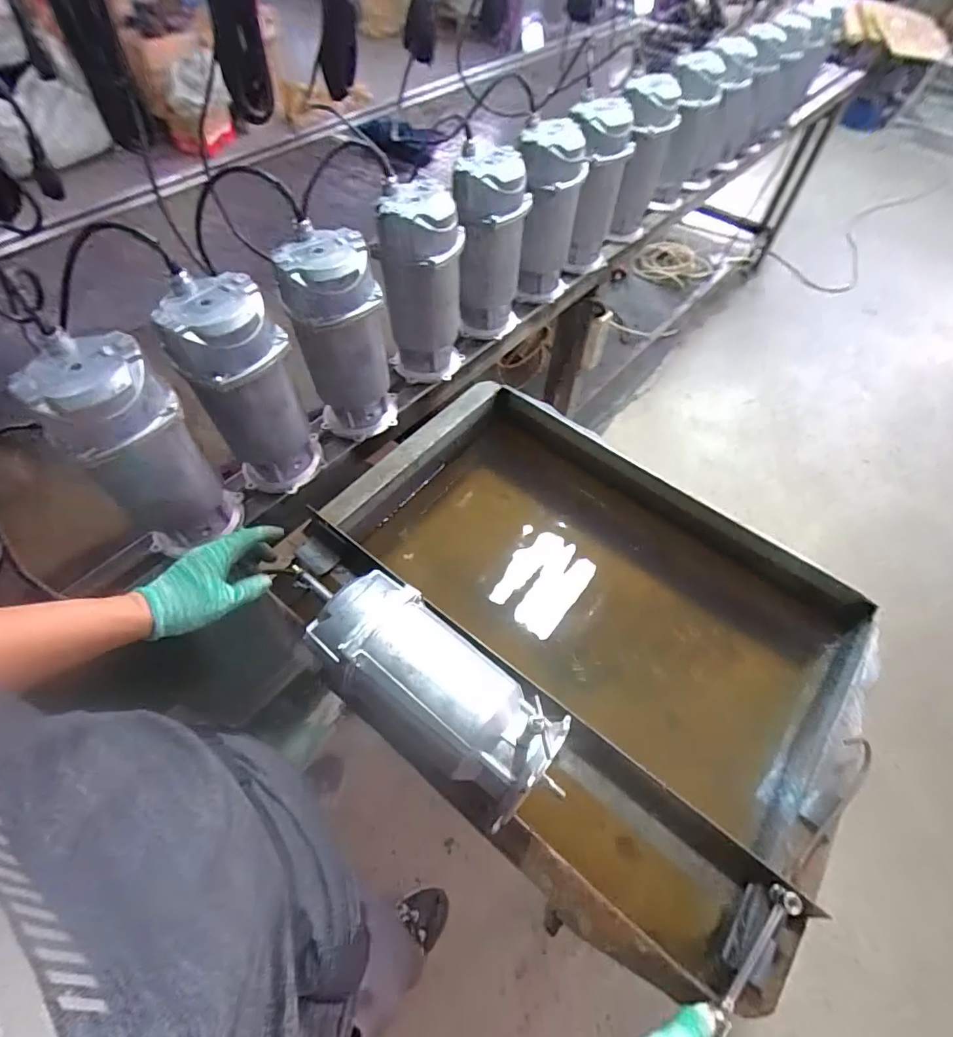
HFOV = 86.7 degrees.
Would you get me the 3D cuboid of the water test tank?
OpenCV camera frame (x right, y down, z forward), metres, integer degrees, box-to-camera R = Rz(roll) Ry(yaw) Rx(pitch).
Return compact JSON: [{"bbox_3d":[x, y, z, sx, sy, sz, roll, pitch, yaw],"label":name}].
[{"bbox_3d":[0.125,0.157,0.791,0.747,0.258,0.590,34,62,19],"label":"water test tank"}]

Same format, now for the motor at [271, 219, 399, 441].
[{"bbox_3d":[-0.205,-0.264,0.776,0.132,0.290,0.109,-14,59,-11],"label":"motor"}]

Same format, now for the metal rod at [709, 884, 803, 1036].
[{"bbox_3d":[0.263,0.426,0.482,0.019,0.027,0.152,35,75,19],"label":"metal rod"}]

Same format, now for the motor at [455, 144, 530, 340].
[{"bbox_3d":[0.023,-0.491,0.937,0.132,0.291,0.119,-2,57,-4],"label":"motor"}]

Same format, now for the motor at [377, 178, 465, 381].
[{"bbox_3d":[-0.090,-0.380,0.863,0.128,0.296,0.122,-2,57,-3],"label":"motor"}]

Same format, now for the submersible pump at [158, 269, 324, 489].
[{"bbox_3d":[-0.311,-0.165,0.703,0.127,0.289,0.119,-5,57,-5],"label":"submersible pump"}]

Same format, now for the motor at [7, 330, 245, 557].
[{"bbox_3d":[-0.410,-0.073,0.640,0.129,0.292,0.110,-37,66,-23],"label":"motor"}]

